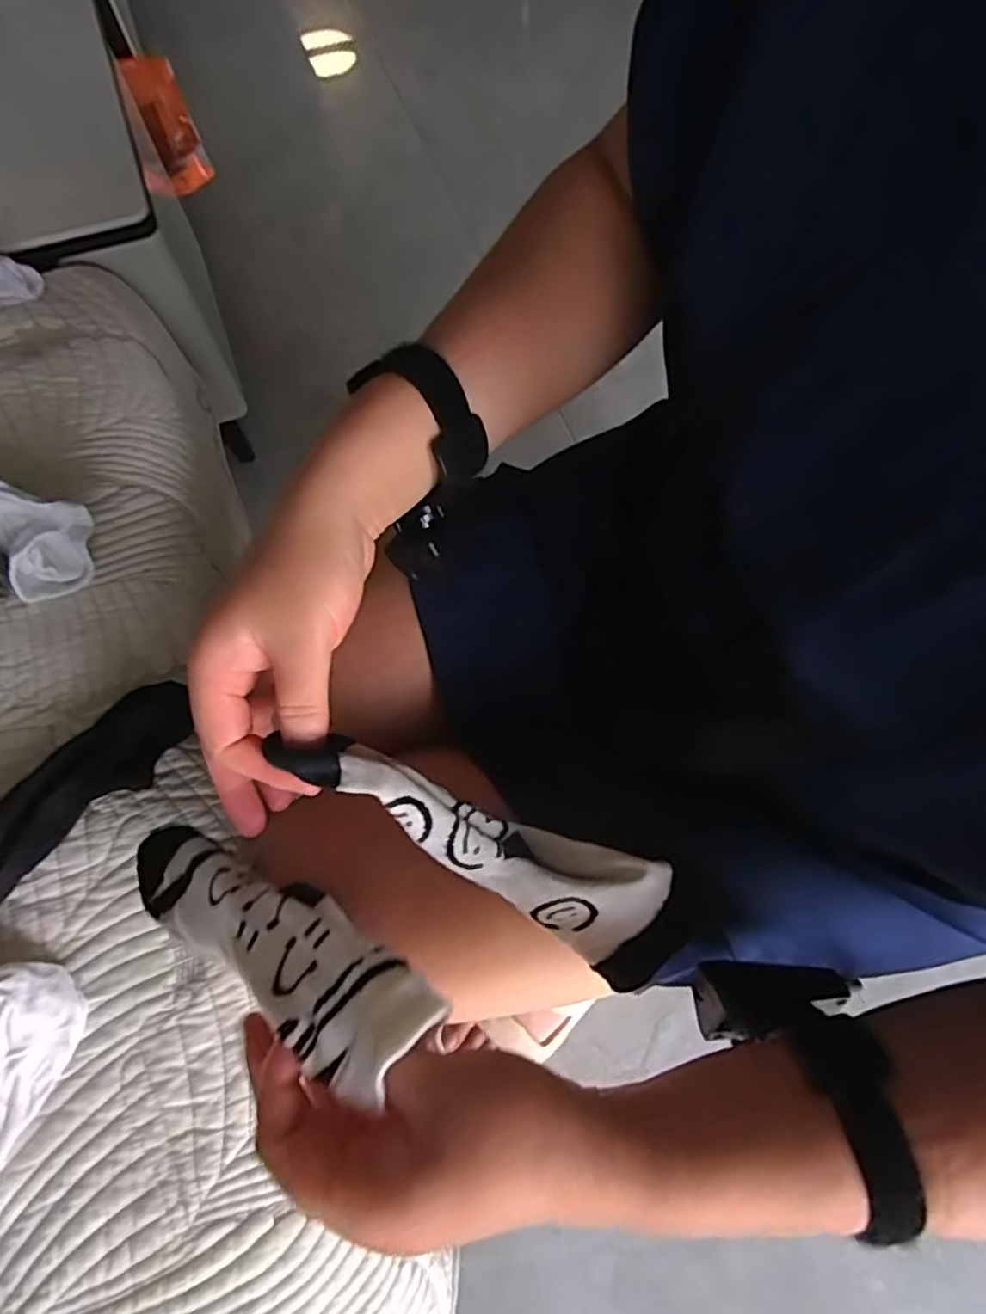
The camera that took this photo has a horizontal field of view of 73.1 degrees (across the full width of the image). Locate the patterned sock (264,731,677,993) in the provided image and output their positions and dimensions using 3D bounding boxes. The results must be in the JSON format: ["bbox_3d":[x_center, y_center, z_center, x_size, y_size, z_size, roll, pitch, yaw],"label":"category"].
[{"bbox_3d":[0.001,0.091,0.317,0.195,0.043,0.055,31,73,-10],"label":"patterned sock"}]

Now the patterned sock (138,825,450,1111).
[{"bbox_3d":[-0.113,0.130,0.317,0.204,0.023,0.053,13,69,36],"label":"patterned sock"}]

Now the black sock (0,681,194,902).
[{"bbox_3d":[-0.256,0.077,0.395,0.163,0.052,0.047,-43,78,-13],"label":"black sock"}]

